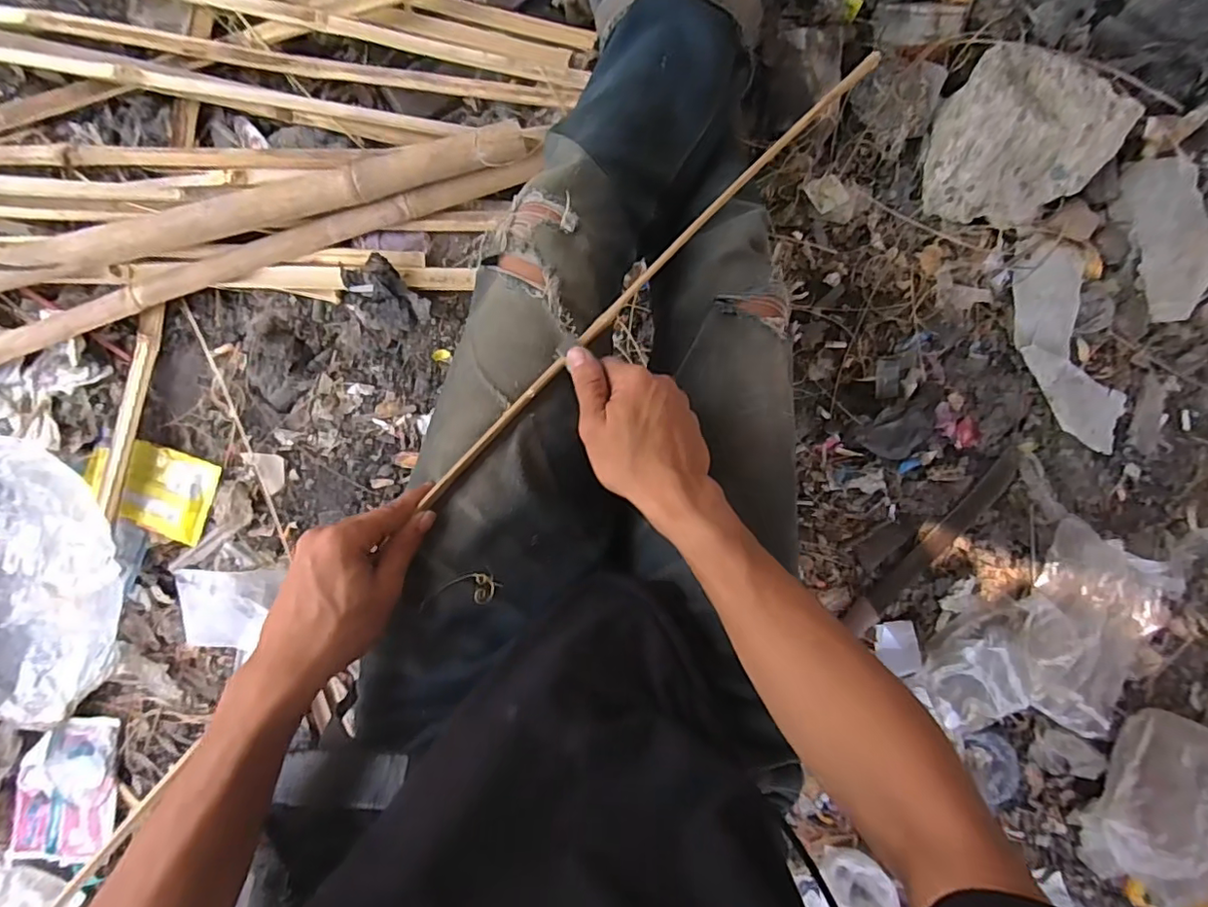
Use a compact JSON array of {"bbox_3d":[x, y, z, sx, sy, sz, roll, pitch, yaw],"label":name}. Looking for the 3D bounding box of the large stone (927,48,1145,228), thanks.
[{"bbox_3d":[0.559,-0.414,0.768,0.210,0.113,0.187,9,87,-6],"label":"large stone"}]

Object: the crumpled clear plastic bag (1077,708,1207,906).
[{"bbox_3d":[0.736,0.464,0.759,0.197,0.056,0.236,29,85,-4],"label":"crumpled clear plastic bag"}]

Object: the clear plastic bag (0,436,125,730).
[{"bbox_3d":[-0.675,0.150,0.674,0.195,0.032,0.312,6,87,-6],"label":"clear plastic bag"}]

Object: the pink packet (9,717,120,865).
[{"bbox_3d":[-0.636,0.401,0.685,0.101,0.018,0.167,6,87,-6],"label":"pink packet"}]

